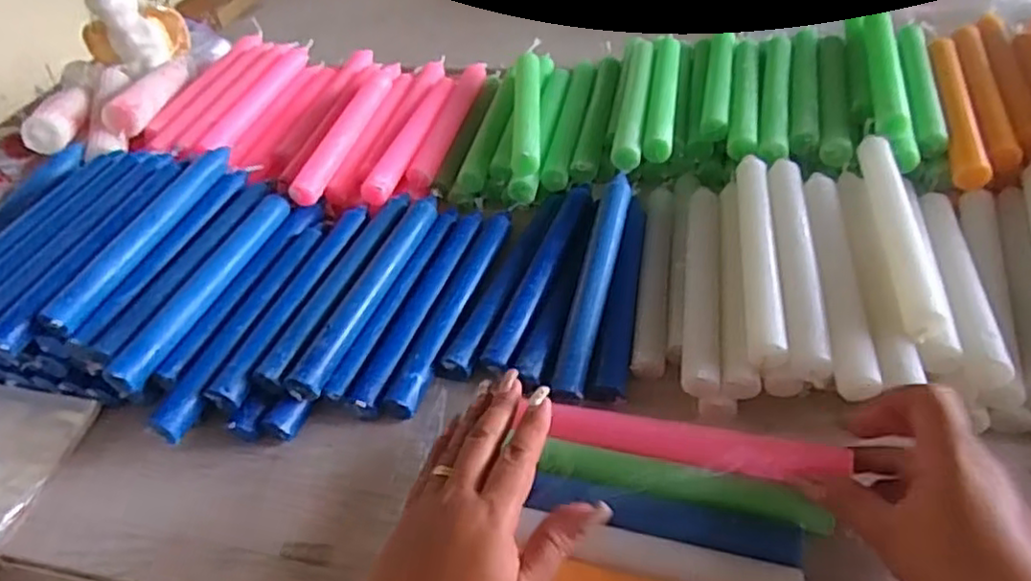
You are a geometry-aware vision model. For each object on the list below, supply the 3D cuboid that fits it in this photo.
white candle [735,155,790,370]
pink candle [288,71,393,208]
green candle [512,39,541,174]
[{"bbox_3d":[0.164,-0.025,0.462,0.023,0.023,0.193,4,46,12],"label":"white candle"},{"bbox_3d":[-0.153,-0.141,0.624,0.025,0.026,0.203,5,46,13],"label":"pink candle"},{"bbox_3d":[0.013,-0.175,0.622,0.023,0.025,0.219,-2,45,6],"label":"green candle"}]

